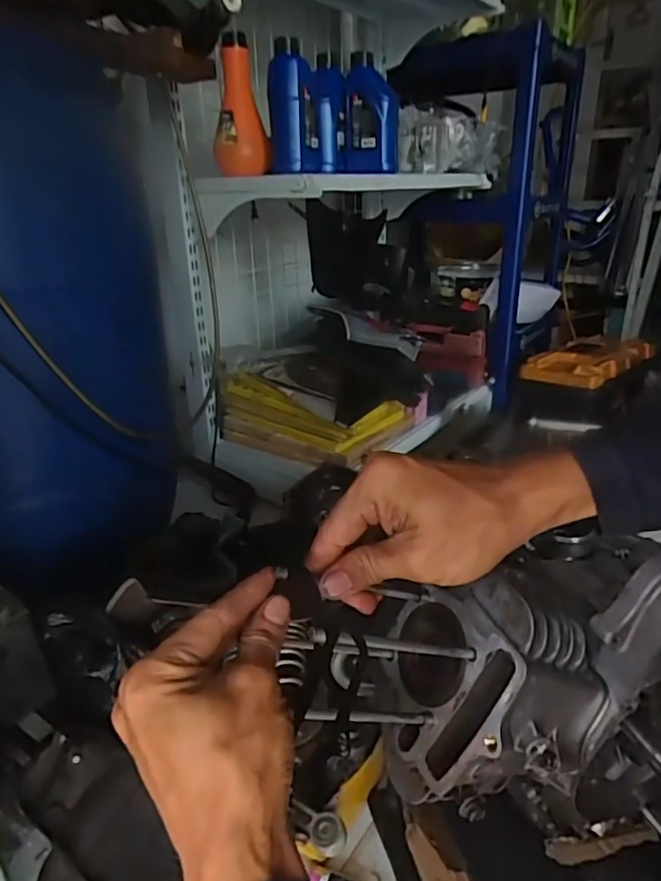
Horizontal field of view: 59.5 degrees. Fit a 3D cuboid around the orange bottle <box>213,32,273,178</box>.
[{"bbox_3d":[-0.165,-0.613,1.056,0.099,0.229,0.119,-3,23,-5],"label":"orange bottle"}]

